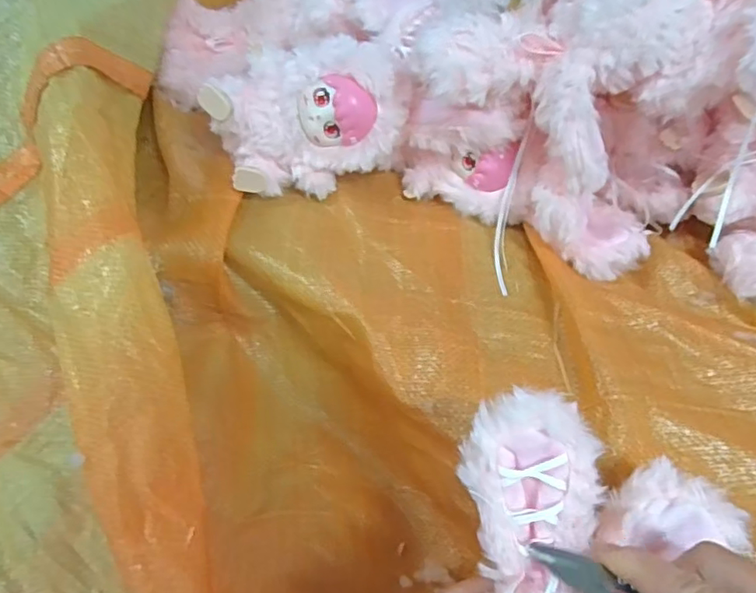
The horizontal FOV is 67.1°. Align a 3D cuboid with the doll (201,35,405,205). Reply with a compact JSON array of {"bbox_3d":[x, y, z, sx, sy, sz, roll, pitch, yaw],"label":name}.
[{"bbox_3d":[-0.053,-0.134,0.429,0.139,0.095,0.058,-6,52,-8],"label":"doll"}]

